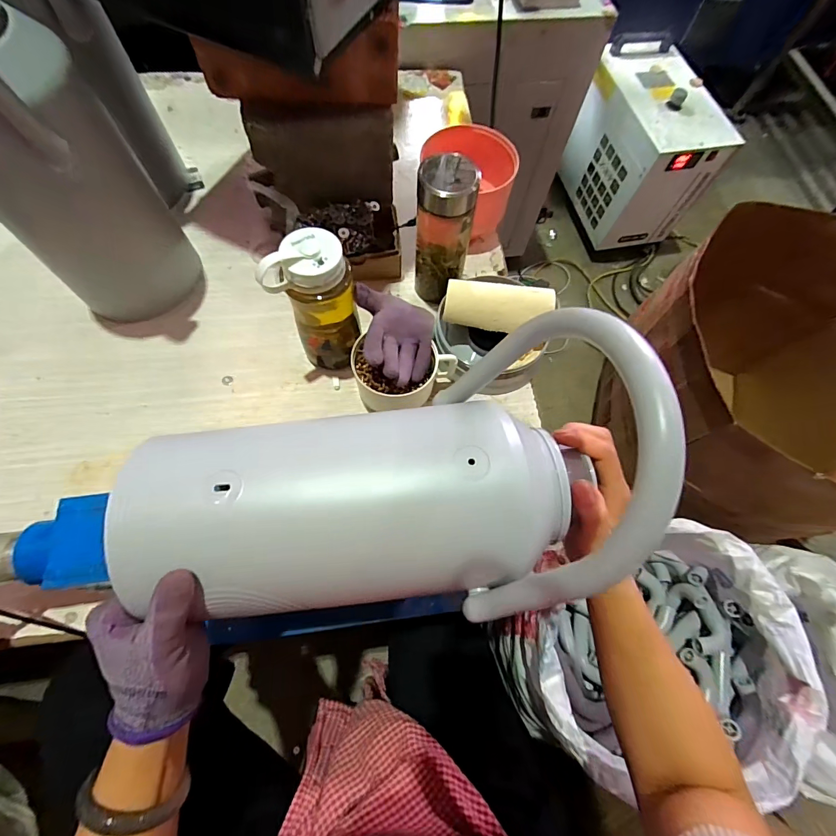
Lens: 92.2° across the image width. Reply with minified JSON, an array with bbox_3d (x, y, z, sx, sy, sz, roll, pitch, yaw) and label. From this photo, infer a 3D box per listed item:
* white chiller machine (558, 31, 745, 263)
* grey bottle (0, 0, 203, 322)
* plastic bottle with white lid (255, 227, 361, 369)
[{"bbox_3d":[0.748,-0.926,1.452,0.317,0.472,0.494,-12,70,-7],"label":"white chiller machine"},{"bbox_3d":[-0.400,-0.287,0.421,0.159,0.419,0.190,-31,74,-13],"label":"grey bottle"},{"bbox_3d":[-0.122,-0.133,0.499,0.078,0.180,0.079,29,71,8],"label":"plastic bottle with white lid"}]

